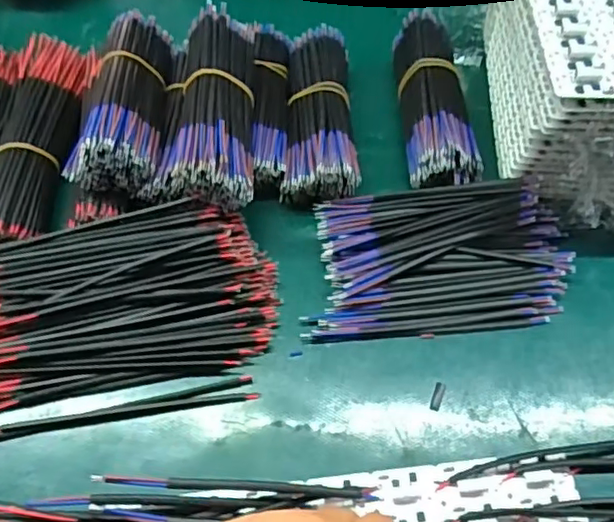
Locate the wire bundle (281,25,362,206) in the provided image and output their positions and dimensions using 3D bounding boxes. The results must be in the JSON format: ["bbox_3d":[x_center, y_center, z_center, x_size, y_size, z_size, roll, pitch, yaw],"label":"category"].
[{"bbox_3d":[0.011,-0.114,0.435,0.052,0.030,0.145,2,56,3],"label":"wire bundle"}]

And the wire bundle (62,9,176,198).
[{"bbox_3d":[-0.121,-0.115,0.416,0.052,0.049,0.154,4,57,3],"label":"wire bundle"}]

